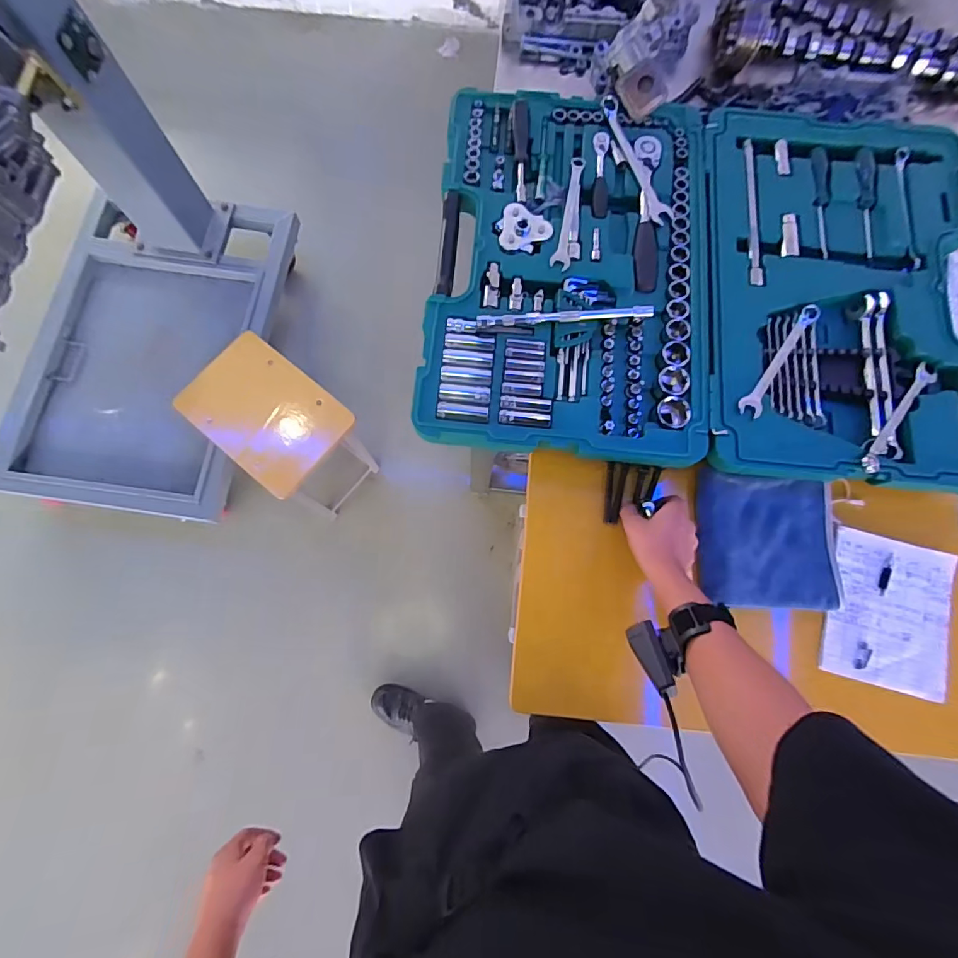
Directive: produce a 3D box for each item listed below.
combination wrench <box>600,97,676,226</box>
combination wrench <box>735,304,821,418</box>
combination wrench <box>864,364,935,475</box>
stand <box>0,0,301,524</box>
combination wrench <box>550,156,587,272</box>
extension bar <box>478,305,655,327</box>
[{"bbox_3d":[0.225,-0.460,0.703,0.030,0.015,0.214,-20,78,-5],"label":"combination wrench"},{"bbox_3d":[0.395,-0.158,0.644,0.028,0.018,0.195,35,79,7],"label":"combination wrench"},{"bbox_3d":[0.536,-0.078,0.624,0.026,0.016,0.183,41,79,8],"label":"combination wrench"},{"bbox_3d":[-0.884,-0.439,1.040,0.556,0.715,0.892,9,77,1],"label":"stand"},{"bbox_3d":[0.125,-0.370,0.679,0.025,0.011,0.178,11,77,2],"label":"combination wrench"},{"bbox_3d":[0.111,-0.211,0.633,0.223,0.017,0.019,-4,77,-2],"label":"extension bar"}]

